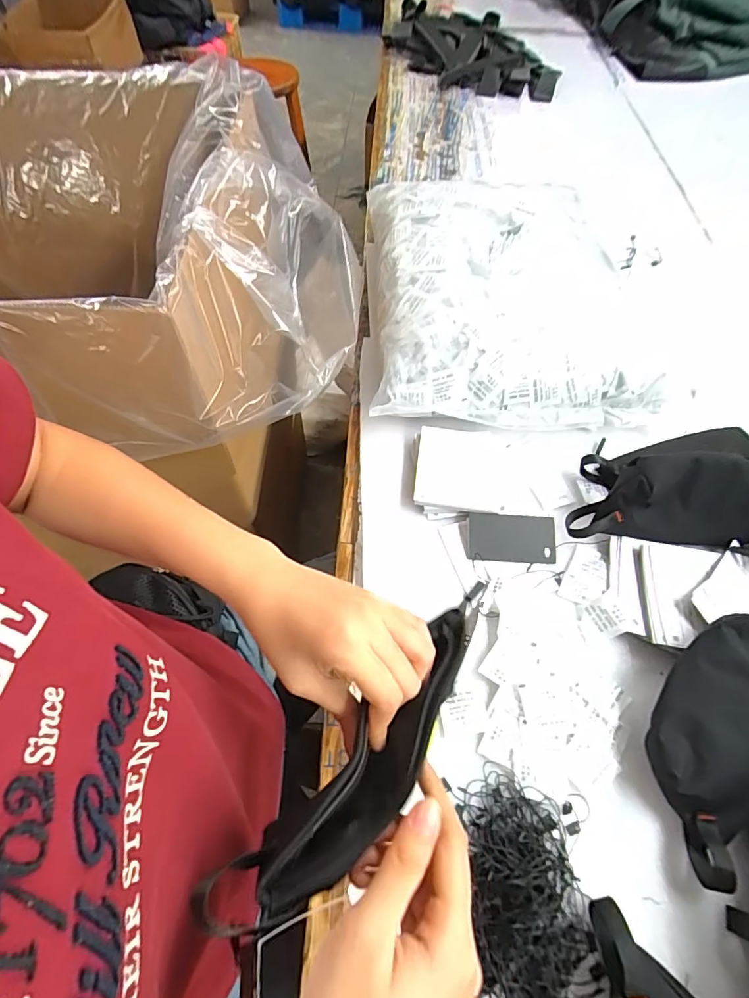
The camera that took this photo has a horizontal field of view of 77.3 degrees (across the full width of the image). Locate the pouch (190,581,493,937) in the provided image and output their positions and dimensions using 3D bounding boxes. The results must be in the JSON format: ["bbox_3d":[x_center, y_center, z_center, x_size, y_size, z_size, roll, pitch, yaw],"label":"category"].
[{"bbox_3d":[0.004,0.141,0.266,0.050,0.031,0.213,36,52,19],"label":"pouch"}]

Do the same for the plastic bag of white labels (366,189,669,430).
[{"bbox_3d":[0.175,-0.289,0.638,0.361,0.092,0.433,0,59,-1],"label":"plastic bag of white labels"}]

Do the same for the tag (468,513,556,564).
[{"bbox_3d":[0.144,0.042,0.493,0.089,0.005,0.050,3,71,1],"label":"tag"}]

